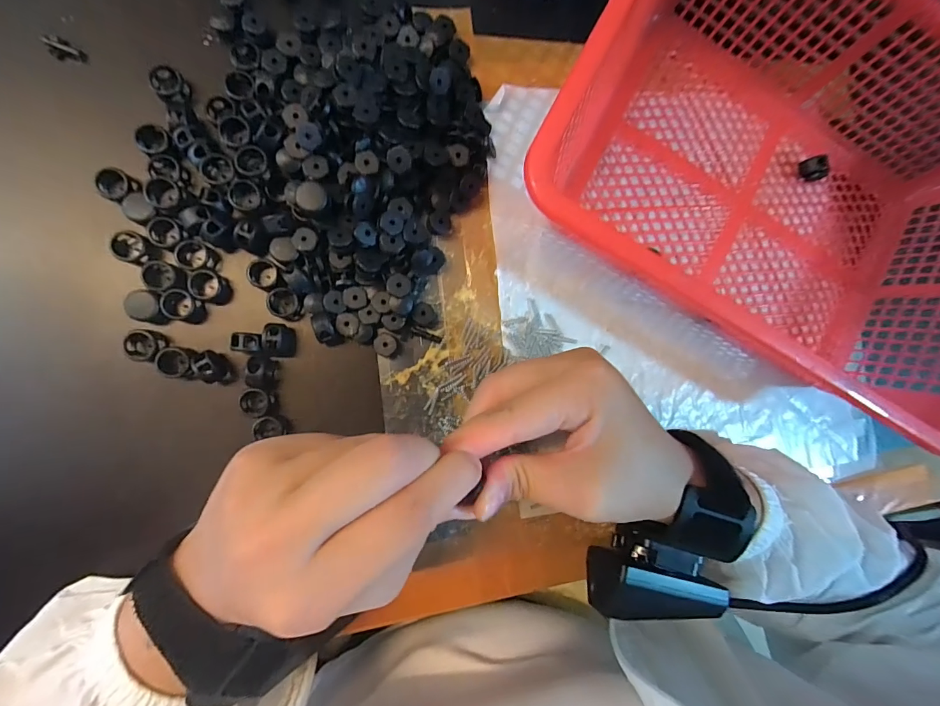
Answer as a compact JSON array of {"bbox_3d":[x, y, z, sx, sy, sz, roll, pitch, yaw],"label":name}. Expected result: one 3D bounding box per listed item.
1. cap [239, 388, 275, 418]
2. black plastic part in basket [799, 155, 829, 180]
[{"bbox_3d":[-0.120,0.028,0.230,0.016,0.012,0.016,0,90,-10],"label":"cap"},{"bbox_3d":[0.239,-0.128,0.283,0.007,0.018,0.015,-15,92,-9],"label":"black plastic part in basket"}]

